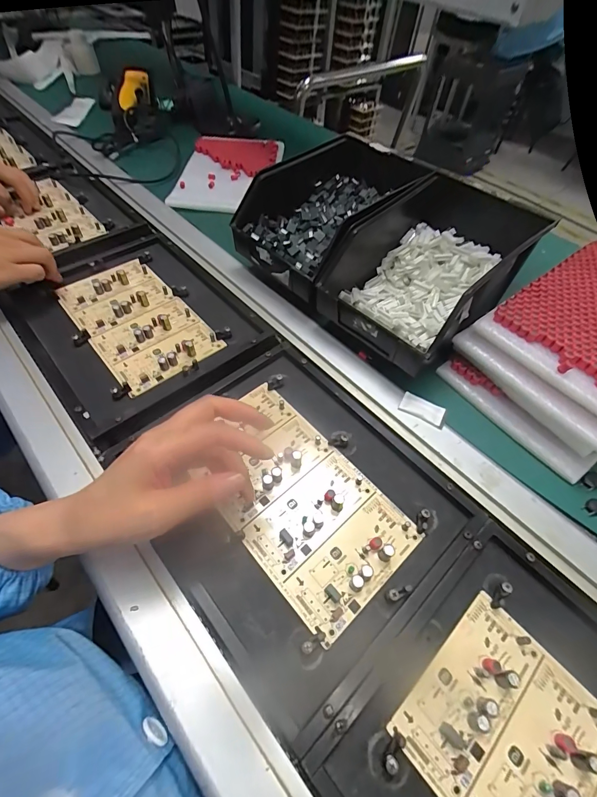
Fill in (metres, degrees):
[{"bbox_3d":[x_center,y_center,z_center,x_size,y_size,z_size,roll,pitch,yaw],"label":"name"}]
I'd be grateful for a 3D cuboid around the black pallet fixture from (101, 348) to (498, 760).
[{"bbox_3d":[-0.009,0.085,0.329,0.232,0.023,0.275,-35,66,-24],"label":"black pallet fixture"}]

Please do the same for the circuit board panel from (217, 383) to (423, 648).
[{"bbox_3d":[-0.006,0.085,0.330,0.119,0.017,0.213,-35,66,-24],"label":"circuit board panel"}]

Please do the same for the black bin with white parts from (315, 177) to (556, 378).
[{"bbox_3d":[0.152,-0.153,0.435,0.164,0.112,0.241,39,62,22],"label":"black bin with white parts"}]

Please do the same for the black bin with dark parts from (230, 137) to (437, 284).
[{"bbox_3d":[0.047,-0.252,0.492,0.250,0.108,0.170,-35,65,-24],"label":"black bin with dark parts"}]

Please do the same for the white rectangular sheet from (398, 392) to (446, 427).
[{"bbox_3d":[0.134,0.011,0.383,0.045,0.006,0.024,26,58,12],"label":"white rectangular sheet"}]

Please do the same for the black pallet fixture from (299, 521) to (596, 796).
[{"bbox_3d":[0.177,0.260,0.217,0.235,0.019,0.275,-36,63,-22],"label":"black pallet fixture"}]

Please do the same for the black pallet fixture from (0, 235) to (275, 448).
[{"bbox_3d":[-0.204,-0.098,0.443,0.226,0.019,0.266,-36,66,-24],"label":"black pallet fixture"}]

